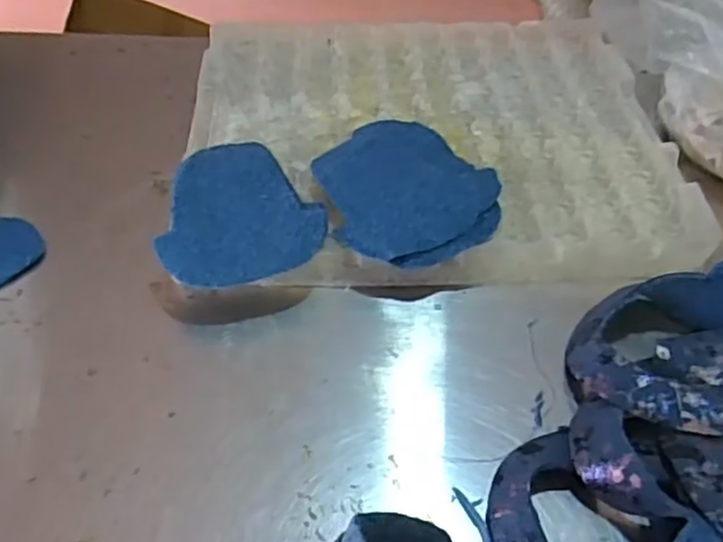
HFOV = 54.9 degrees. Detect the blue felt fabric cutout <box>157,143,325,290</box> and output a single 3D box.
[{"bbox_3d":[-0.107,-0.048,0.555,0.122,0.011,0.153,-24,52,-22],"label":"blue felt fabric cutout"}]

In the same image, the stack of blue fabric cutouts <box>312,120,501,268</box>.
[{"bbox_3d":[0.039,-0.076,0.590,0.140,0.015,0.174,-9,46,-10],"label":"stack of blue fabric cutouts"}]

